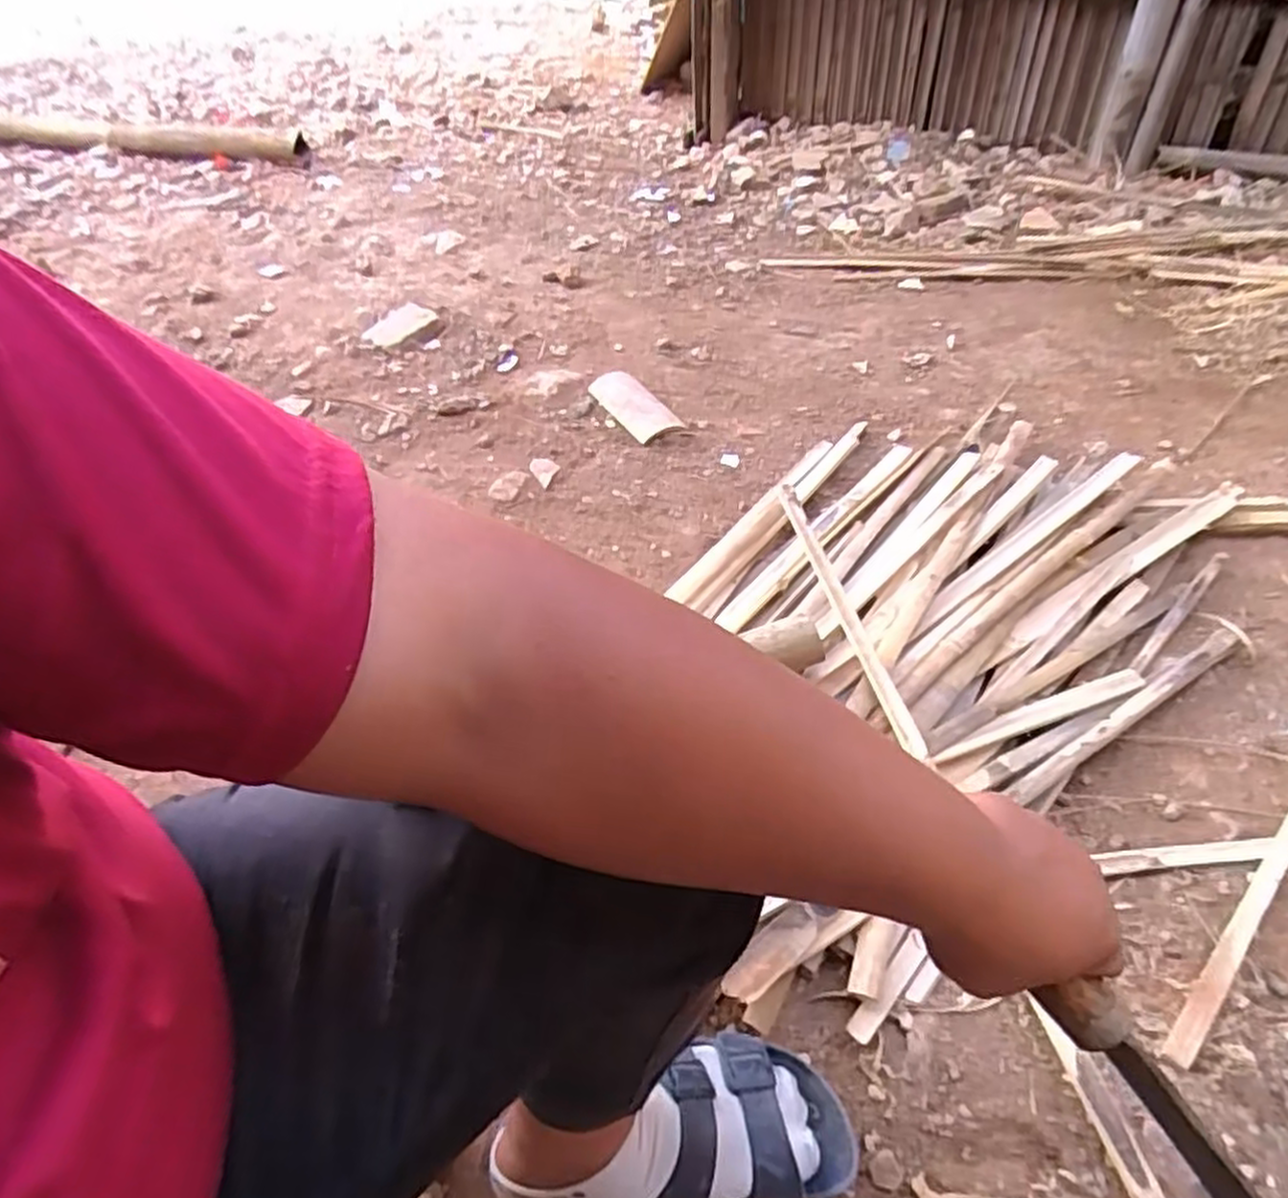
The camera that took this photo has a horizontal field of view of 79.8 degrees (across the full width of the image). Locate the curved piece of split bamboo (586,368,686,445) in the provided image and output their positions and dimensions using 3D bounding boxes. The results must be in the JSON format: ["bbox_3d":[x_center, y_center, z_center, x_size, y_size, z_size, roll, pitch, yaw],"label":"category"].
[{"bbox_3d":[-0.019,-0.317,1.267,0.082,0.030,0.211,-23,51,-19],"label":"curved piece of split bamboo"}]

